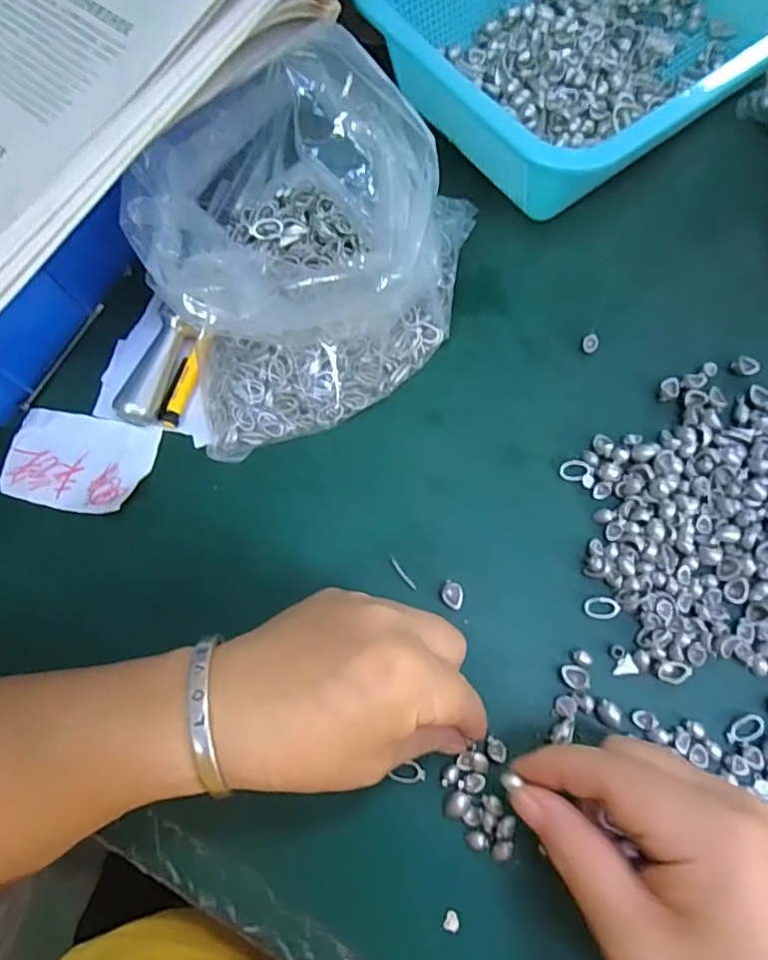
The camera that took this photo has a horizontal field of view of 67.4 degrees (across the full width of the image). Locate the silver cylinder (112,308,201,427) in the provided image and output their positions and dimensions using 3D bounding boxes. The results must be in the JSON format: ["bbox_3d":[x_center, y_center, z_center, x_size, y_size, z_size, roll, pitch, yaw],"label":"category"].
[{"bbox_3d":[-0.122,-0.059,0.312,0.020,0.018,0.064,17,75,7],"label":"silver cylinder"}]

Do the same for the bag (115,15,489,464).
[{"bbox_3d":[-0.034,-0.123,0.295,0.190,0.083,0.152,-30,75,-7],"label":"bag"}]

